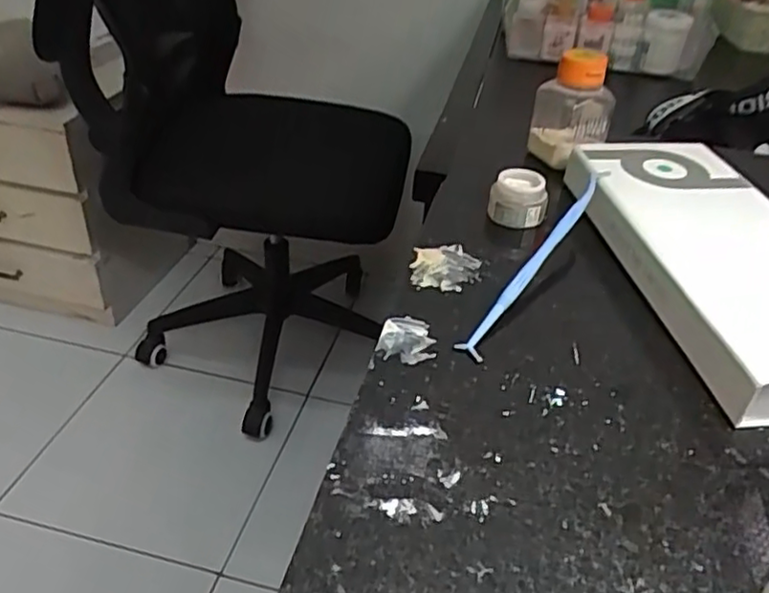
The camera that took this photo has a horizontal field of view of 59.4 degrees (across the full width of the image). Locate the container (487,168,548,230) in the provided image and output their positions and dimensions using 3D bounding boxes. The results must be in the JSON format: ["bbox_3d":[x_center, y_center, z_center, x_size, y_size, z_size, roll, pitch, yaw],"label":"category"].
[{"bbox_3d":[0.080,-0.058,0.398,0.030,0.027,0.029,2,36,-2],"label":"container"}]

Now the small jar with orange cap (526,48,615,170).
[{"bbox_3d":[0.124,-0.125,0.445,0.051,0.070,0.048,14,37,14],"label":"small jar with orange cap"}]

